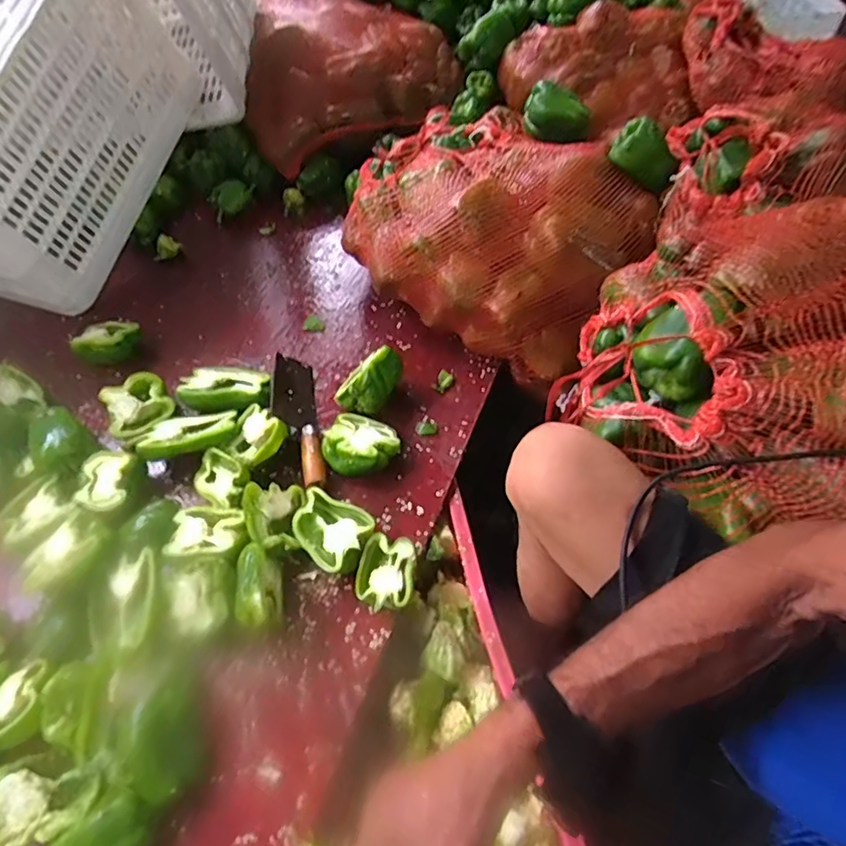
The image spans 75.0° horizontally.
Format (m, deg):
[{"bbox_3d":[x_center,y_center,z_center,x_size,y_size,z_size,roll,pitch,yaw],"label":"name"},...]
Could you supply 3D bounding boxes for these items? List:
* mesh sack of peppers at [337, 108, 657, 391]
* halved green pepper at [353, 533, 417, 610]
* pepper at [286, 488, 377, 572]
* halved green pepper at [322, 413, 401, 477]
[{"bbox_3d":[0.096,-0.281,0.822,0.423,0.204,0.313,32,62,26],"label":"mesh sack of peppers"},{"bbox_3d":[-0.041,0.168,0.614,0.063,0.033,0.075,3,53,9],"label":"halved green pepper"},{"bbox_3d":[-0.107,0.131,0.650,0.098,0.036,0.077,23,58,21],"label":"pepper"},{"bbox_3d":[-0.081,0.029,0.715,0.089,0.045,0.086,-3,53,4],"label":"halved green pepper"}]

